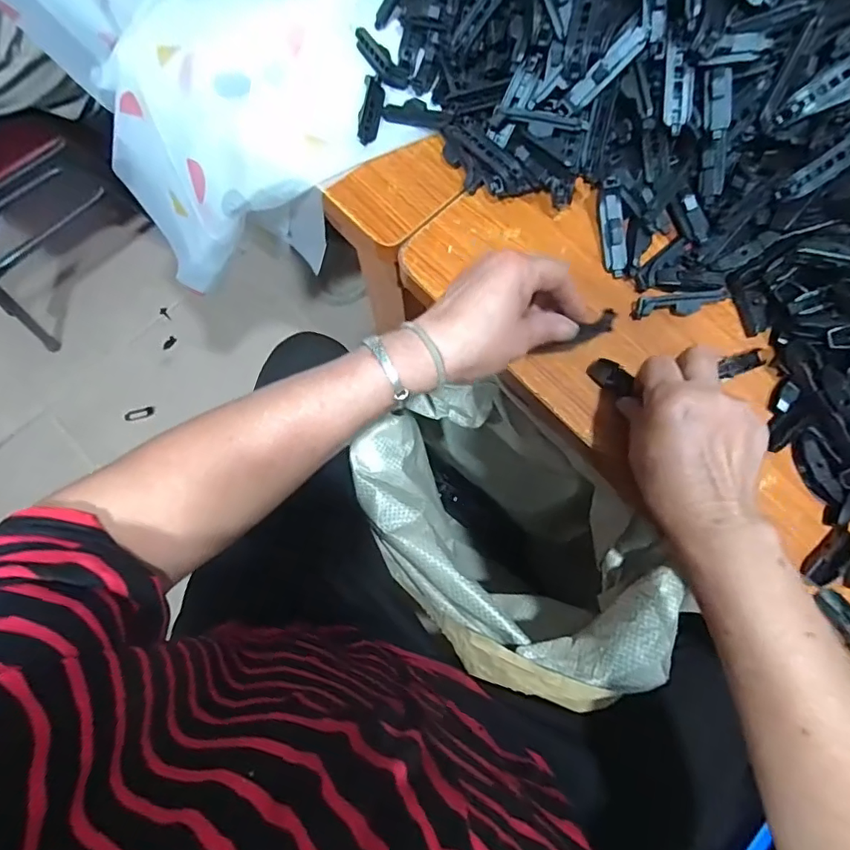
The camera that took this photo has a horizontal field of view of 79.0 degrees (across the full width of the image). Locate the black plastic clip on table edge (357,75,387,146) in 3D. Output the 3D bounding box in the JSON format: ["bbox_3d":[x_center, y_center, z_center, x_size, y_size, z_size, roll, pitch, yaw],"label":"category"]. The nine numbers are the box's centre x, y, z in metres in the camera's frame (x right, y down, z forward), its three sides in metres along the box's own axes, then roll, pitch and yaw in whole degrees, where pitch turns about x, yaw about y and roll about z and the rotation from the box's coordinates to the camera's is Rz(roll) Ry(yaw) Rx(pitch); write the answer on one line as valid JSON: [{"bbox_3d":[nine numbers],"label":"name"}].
[{"bbox_3d":[-0.047,-0.278,0.454,0.017,0.015,0.070,7,77,2],"label":"black plastic clip on table edge"}]

